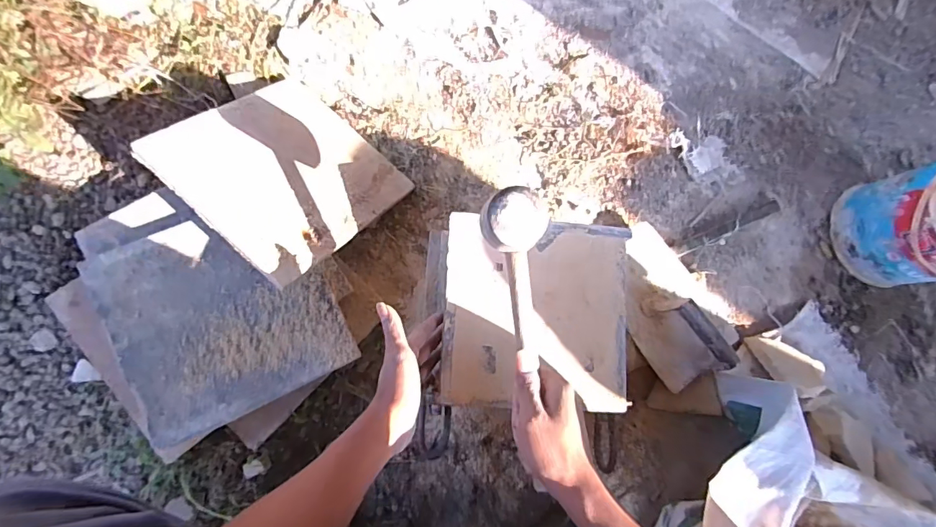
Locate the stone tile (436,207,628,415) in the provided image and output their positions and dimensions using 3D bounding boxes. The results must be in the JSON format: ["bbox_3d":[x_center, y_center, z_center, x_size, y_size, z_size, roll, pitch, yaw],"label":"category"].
[{"bbox_3d":[0.084,0.058,0.563,0.222,0.012,0.221,4,82,-6],"label":"stone tile"}]

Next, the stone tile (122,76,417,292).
[{"bbox_3d":[-0.235,-0.124,0.616,0.239,0.014,0.254,43,51,-1],"label":"stone tile"}]

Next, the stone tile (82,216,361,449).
[{"bbox_3d":[-0.297,0.060,0.572,0.246,0.024,0.246,-24,82,-11],"label":"stone tile"}]

